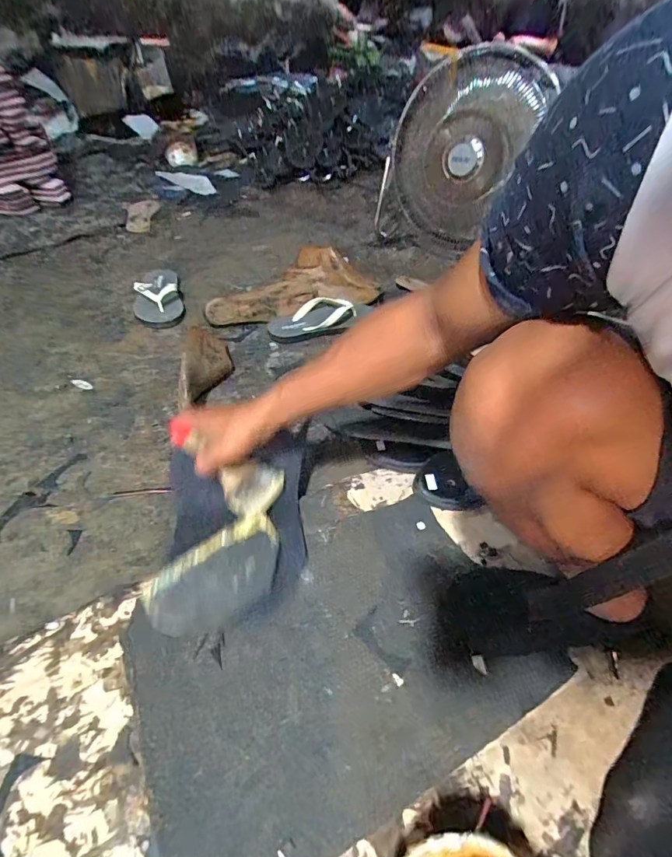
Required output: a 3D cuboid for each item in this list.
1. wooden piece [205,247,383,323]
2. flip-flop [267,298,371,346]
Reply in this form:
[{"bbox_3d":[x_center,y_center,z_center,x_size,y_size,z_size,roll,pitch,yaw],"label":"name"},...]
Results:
[{"bbox_3d":[-0.108,-0.344,1.040,0.412,0.065,0.217,-14,47,-15],"label":"wooden piece"},{"bbox_3d":[-0.037,-0.256,0.986,0.244,0.047,0.103,-18,48,-19],"label":"flip-flop"}]

